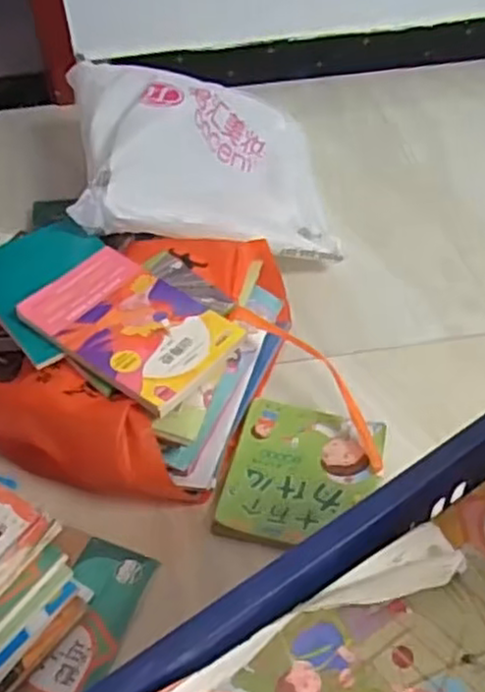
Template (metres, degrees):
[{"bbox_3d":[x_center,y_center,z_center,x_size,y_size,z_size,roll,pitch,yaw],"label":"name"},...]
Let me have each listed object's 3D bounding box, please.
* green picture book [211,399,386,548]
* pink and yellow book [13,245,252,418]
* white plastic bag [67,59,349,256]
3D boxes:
[{"bbox_3d":[0.070,0.145,0.839,0.170,0.009,0.188,10,50,10],"label":"green picture book"},{"bbox_3d":[-0.132,-0.026,0.827,0.223,0.028,0.149,29,55,25],"label":"pink and yellow book"},{"bbox_3d":[-0.056,-0.288,1.103,0.386,0.140,0.406,11,44,-23],"label":"white plastic bag"}]

